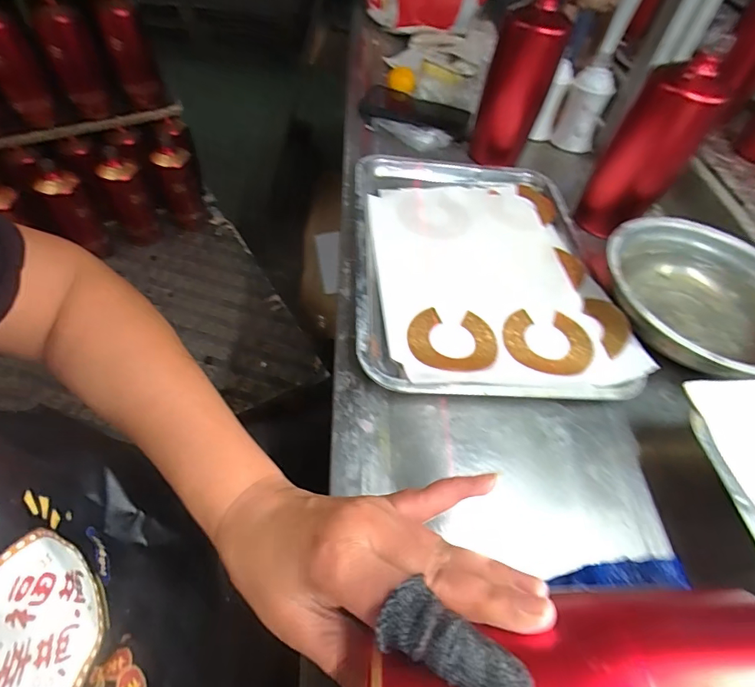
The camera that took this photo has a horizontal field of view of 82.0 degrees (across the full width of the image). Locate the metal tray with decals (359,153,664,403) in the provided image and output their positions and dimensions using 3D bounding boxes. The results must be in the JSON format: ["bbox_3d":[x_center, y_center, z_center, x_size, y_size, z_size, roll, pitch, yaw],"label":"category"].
[{"bbox_3d":[0.105,-0.096,0.462,0.254,0.023,0.343,0,53,-3],"label":"metal tray with decals"}]

